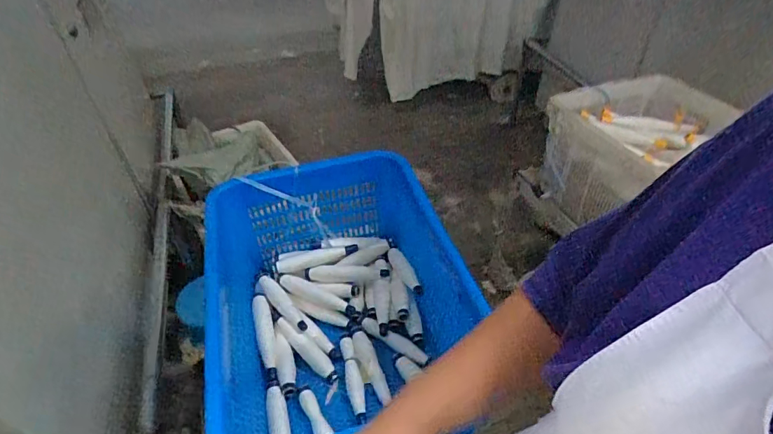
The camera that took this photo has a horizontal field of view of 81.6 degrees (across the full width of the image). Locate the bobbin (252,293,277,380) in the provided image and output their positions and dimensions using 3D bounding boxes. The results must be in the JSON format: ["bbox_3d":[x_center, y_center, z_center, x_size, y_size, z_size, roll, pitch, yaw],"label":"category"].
[{"bbox_3d":[-0.257,0.243,0.944,0.041,0.030,0.202,-13,45,-13],"label":"bobbin"}]

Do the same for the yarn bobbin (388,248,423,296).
[{"bbox_3d":[0.037,0.115,1.029,0.037,0.033,0.166,-12,45,-12],"label":"yarn bobbin"}]

